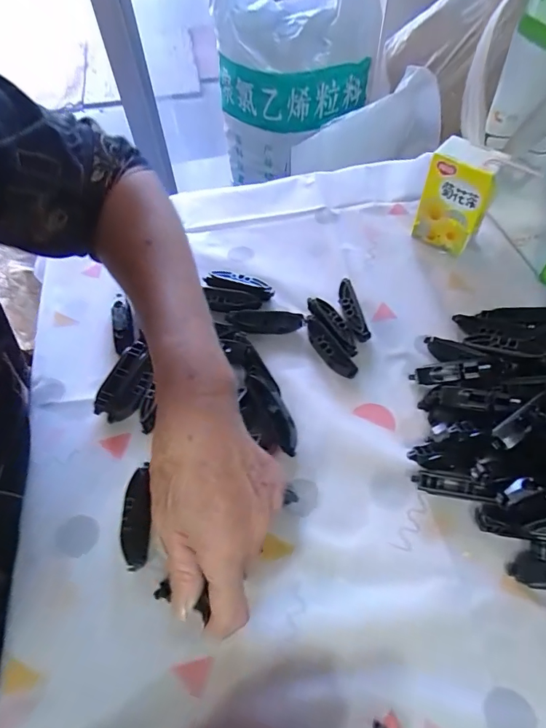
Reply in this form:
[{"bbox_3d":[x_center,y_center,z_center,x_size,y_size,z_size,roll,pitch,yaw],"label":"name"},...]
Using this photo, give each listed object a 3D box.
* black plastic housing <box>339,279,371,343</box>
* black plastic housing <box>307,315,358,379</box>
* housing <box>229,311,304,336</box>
[{"bbox_3d":[0.082,-0.057,0.462,0.019,0.016,0.078,-12,55,-4],"label":"black plastic housing"},{"bbox_3d":[0.055,-0.016,0.437,0.019,0.022,0.073,-30,59,-16],"label":"black plastic housing"},{"bbox_3d":[-0.008,-0.041,0.456,0.077,0.022,0.019,3,56,6],"label":"housing"}]

